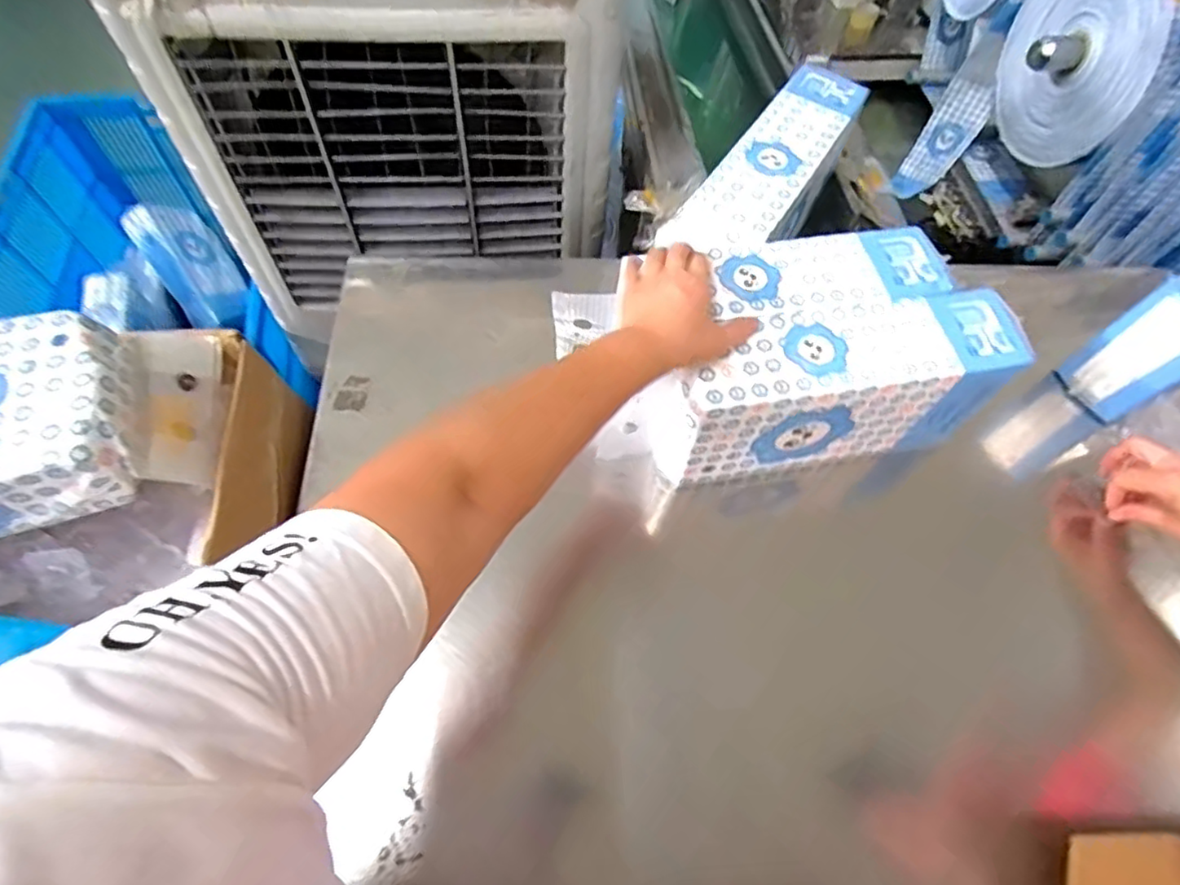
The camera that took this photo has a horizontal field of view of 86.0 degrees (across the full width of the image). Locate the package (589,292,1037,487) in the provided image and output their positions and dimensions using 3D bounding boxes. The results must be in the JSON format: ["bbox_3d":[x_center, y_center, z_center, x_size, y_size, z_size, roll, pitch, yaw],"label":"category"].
[{"bbox_3d":[0.216,-0.042,0.643,0.349,0.177,0.091,-7,63,-8],"label":"package"}]

